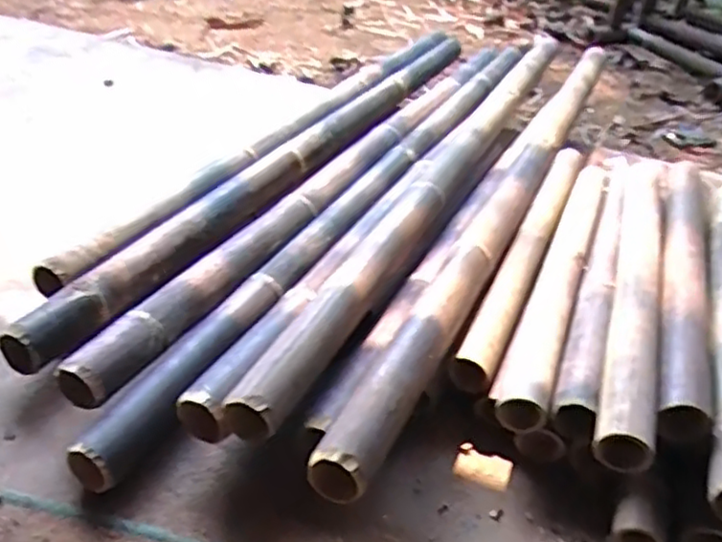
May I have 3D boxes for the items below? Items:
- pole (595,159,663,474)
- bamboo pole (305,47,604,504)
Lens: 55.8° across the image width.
[{"bbox_3d":[0.383,-0.001,0.956,0.060,0.055,0.718,16,35,14],"label":"pole"},{"bbox_3d":[0.264,-0.144,1.154,0.068,0.055,1.367,19,38,18],"label":"bamboo pole"}]

